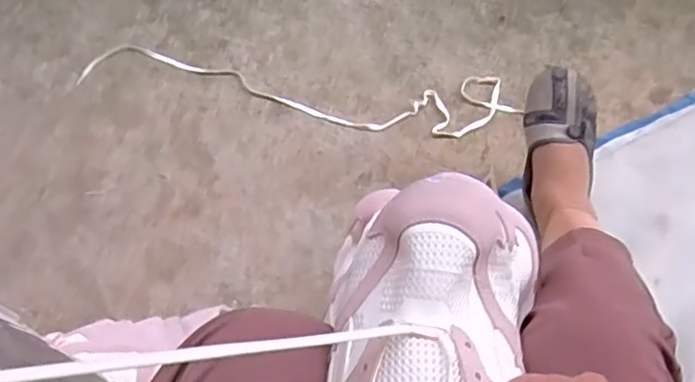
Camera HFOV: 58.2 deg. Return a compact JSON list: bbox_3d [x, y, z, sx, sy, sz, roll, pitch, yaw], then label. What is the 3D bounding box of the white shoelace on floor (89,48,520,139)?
[{"bbox_3d":[-0.091,-0.159,0.968,0.680,0.016,0.113,7,60,7],"label":"white shoelace on floor"}]

